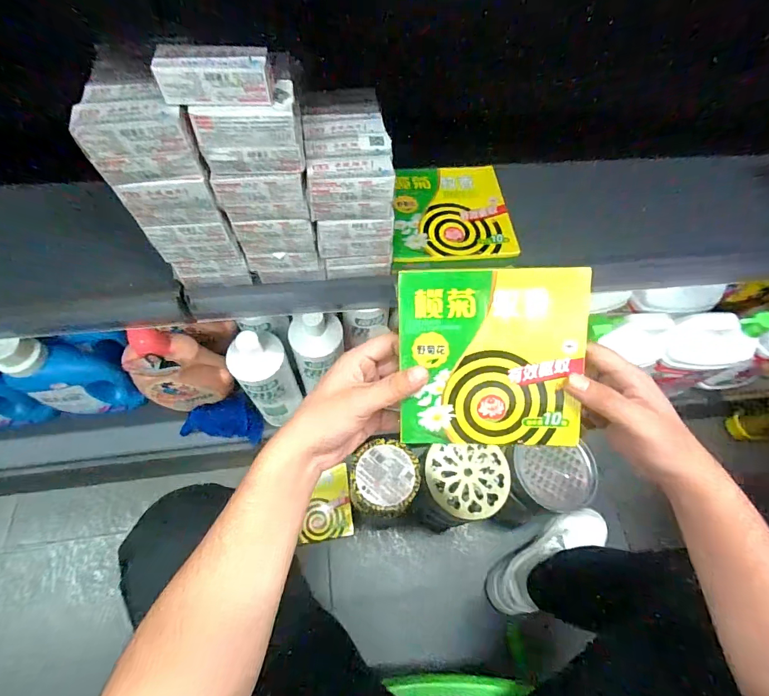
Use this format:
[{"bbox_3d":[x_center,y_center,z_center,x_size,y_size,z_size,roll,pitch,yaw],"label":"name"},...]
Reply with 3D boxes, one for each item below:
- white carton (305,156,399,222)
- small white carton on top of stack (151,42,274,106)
[{"bbox_3d":[-0.027,-0.129,0.335,0.068,0.047,0.023,-4,64,-5],"label":"white carton"},{"bbox_3d":[-0.107,-0.176,0.258,0.068,0.026,0.024,-4,63,-5],"label":"small white carton on top of stack"}]

